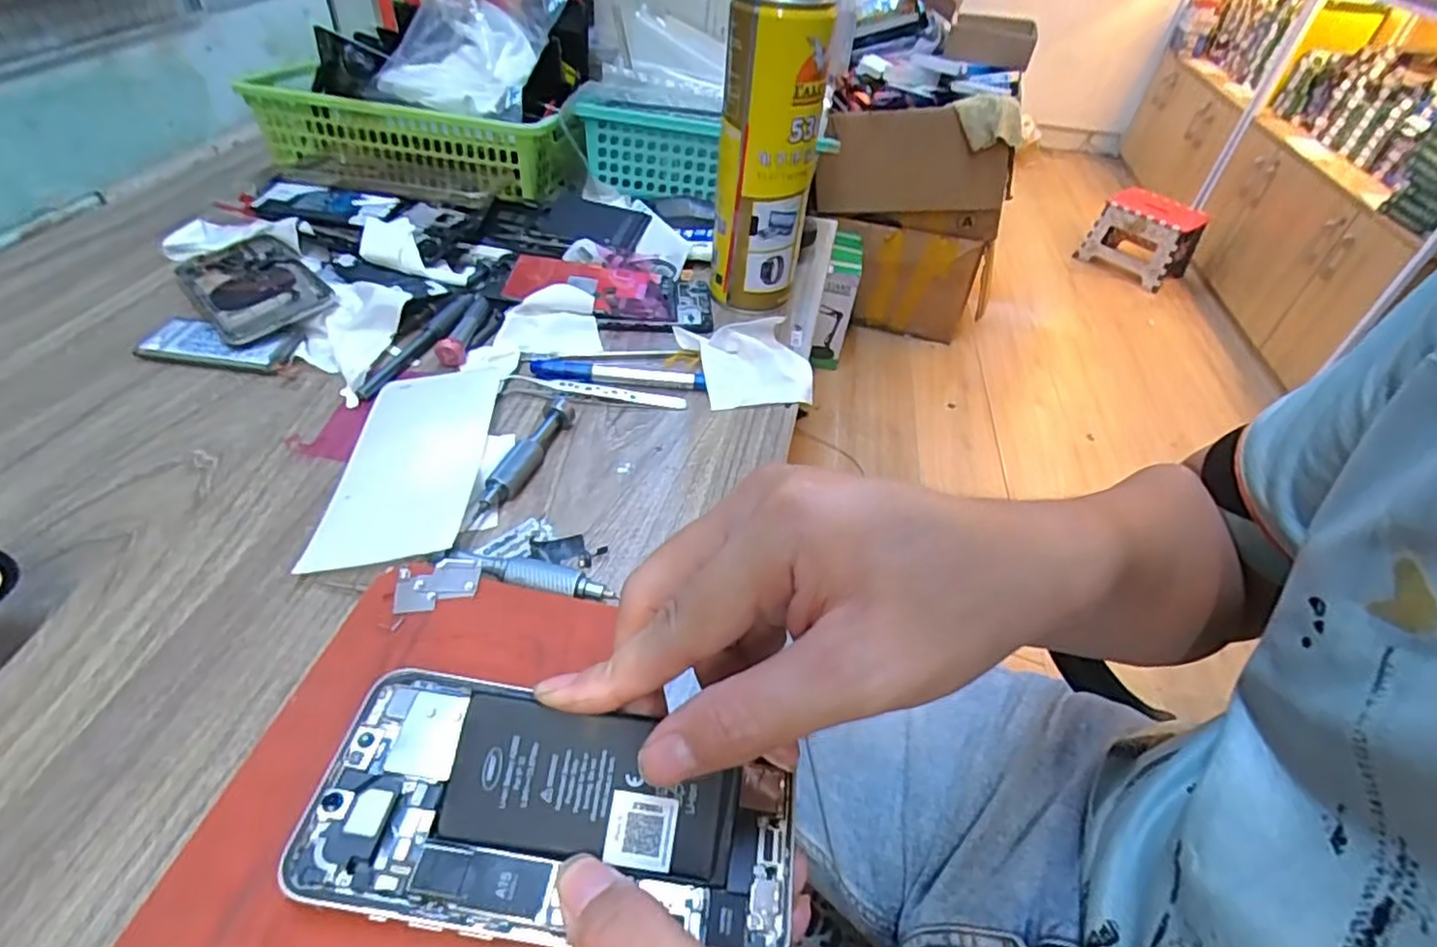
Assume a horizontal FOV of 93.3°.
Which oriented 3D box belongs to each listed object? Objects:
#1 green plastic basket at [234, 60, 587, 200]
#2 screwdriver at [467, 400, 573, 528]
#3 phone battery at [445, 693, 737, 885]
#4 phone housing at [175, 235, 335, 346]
[{"bbox_3d":[-0.263,-0.309,0.613,0.290,0.064,0.086,9,44,4],"label":"green plastic basket"},{"bbox_3d":[-0.107,-0.008,0.374,0.015,0.017,0.090,15,45,10],"label":"screwdriver"},{"bbox_3d":[-0.039,0.096,0.210,0.087,0.004,0.041,10,72,0],"label":"phone battery"},{"bbox_3d":[-0.327,-0.132,0.476,0.071,0.017,0.137,-31,54,-32],"label":"phone housing"}]

